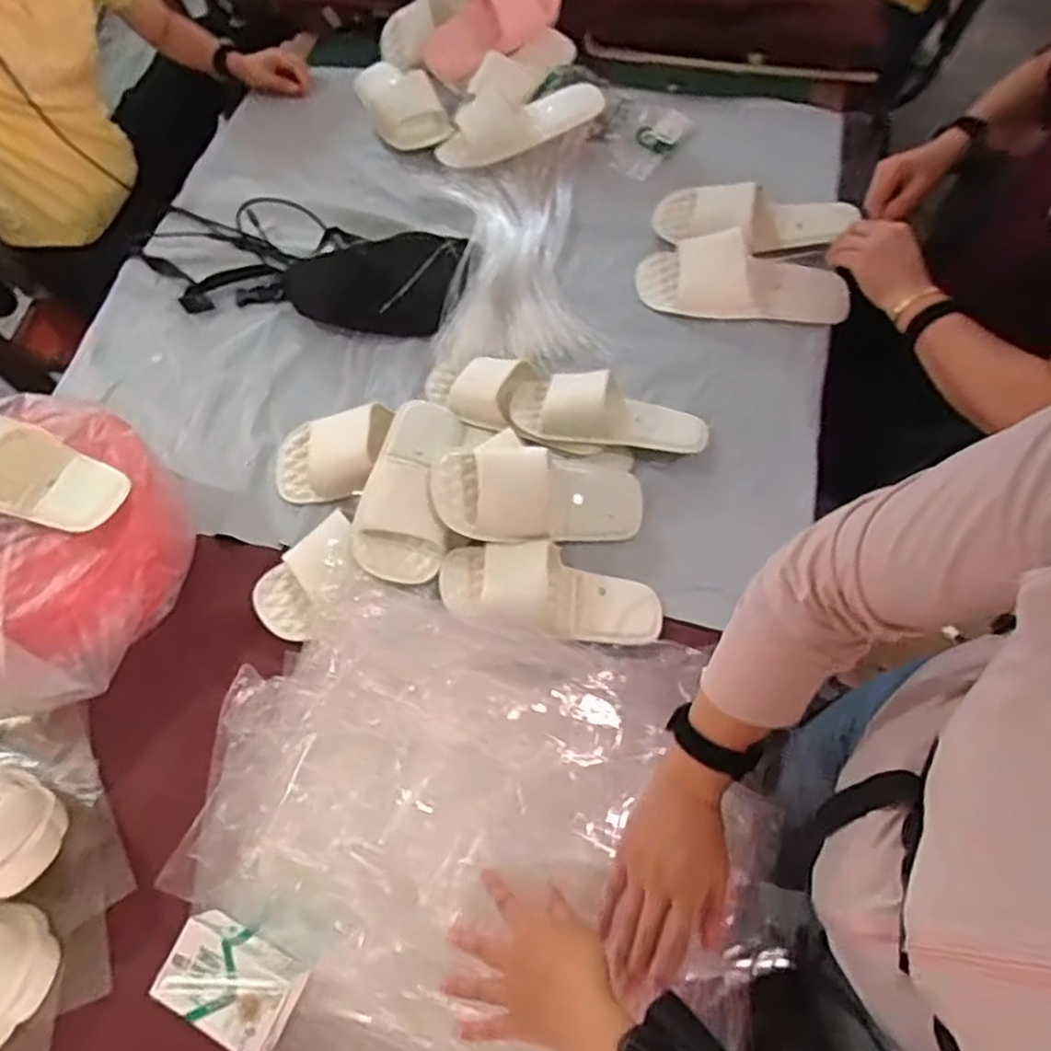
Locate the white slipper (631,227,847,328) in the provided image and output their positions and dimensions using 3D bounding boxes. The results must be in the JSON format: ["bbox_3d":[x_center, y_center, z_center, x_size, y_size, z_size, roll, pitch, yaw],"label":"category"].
[{"bbox_3d":[0.289,-0.328,0.951,0.265,0.056,0.117,1,63,4],"label":"white slipper"}]

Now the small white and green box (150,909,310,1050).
[{"bbox_3d":[-0.248,0.388,0.595,0.116,0.049,0.071,24,67,15],"label":"small white and green box"}]

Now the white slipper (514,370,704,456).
[{"bbox_3d":[0.099,-0.132,0.820,0.229,0.052,0.088,5,64,7],"label":"white slipper"}]

